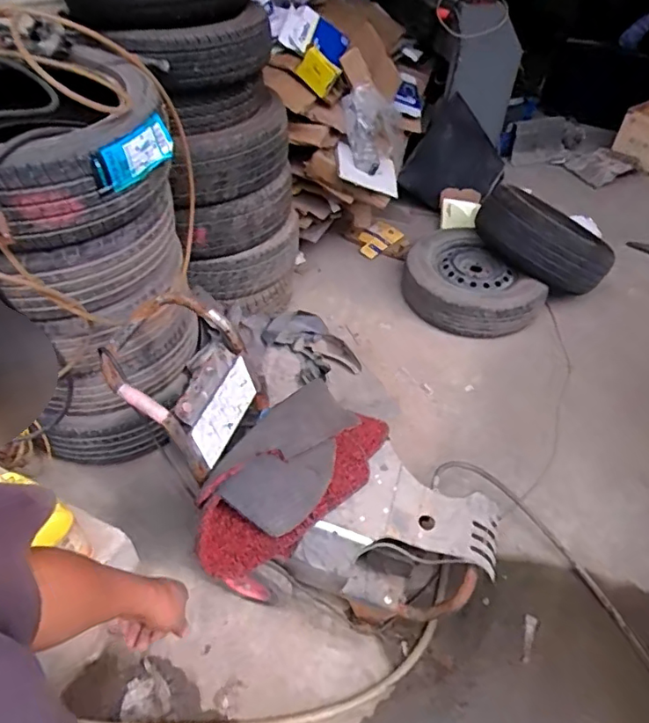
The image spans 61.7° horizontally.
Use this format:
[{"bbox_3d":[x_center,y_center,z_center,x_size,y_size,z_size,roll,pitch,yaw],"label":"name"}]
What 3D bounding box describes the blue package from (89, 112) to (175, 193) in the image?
[{"bbox_3d":[-0.397,-0.428,1.142,0.038,0.096,0.187,30,53,27],"label":"blue package"}]

